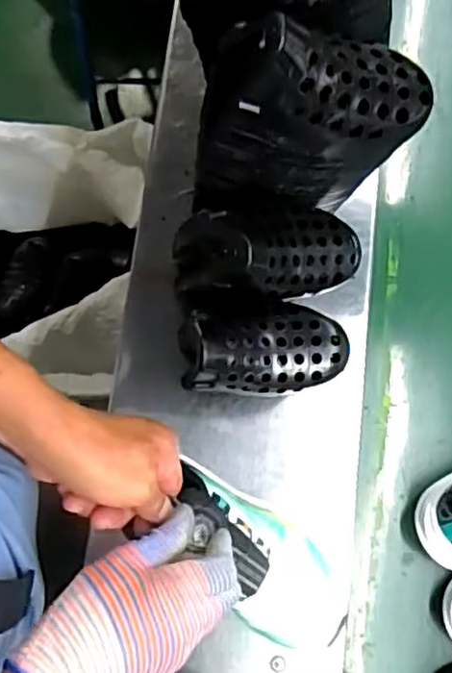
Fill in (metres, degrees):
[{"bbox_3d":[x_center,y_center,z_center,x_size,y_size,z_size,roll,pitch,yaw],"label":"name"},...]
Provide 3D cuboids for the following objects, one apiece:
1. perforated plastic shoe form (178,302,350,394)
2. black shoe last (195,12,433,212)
[{"bbox_3d":[0.028,0.009,0.499,0.124,0.057,0.066,-1,77,1],"label":"perforated plastic shoe form"},{"bbox_3d":[0.057,-0.148,0.455,0.151,0.169,0.076,4,77,2],"label":"black shoe last"}]

